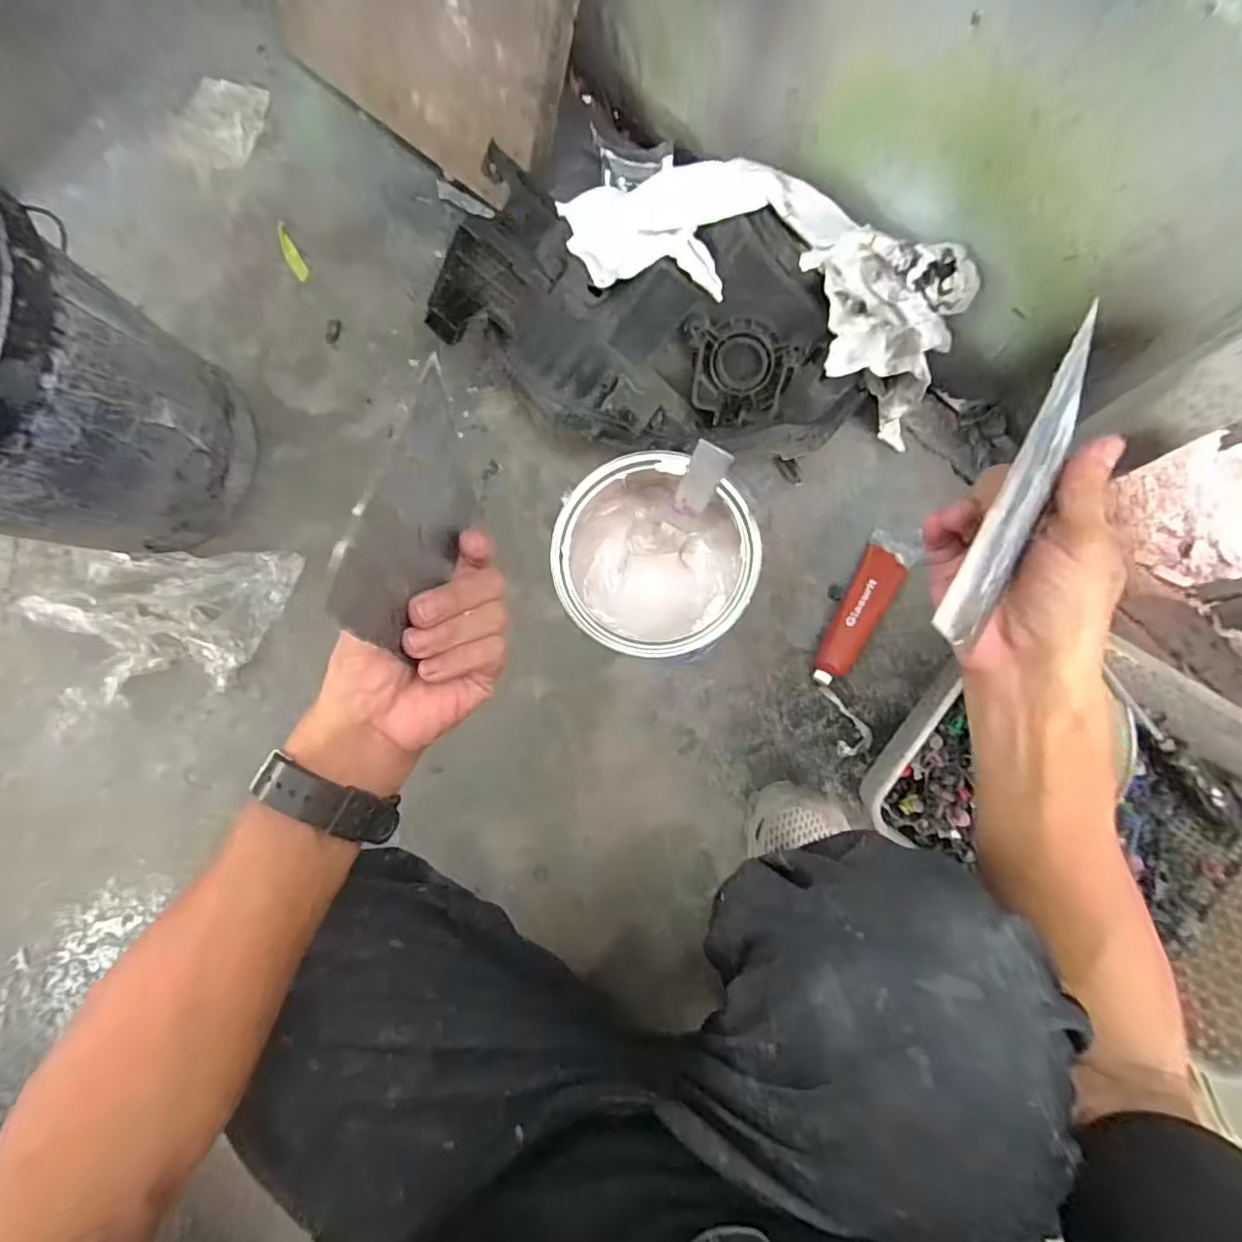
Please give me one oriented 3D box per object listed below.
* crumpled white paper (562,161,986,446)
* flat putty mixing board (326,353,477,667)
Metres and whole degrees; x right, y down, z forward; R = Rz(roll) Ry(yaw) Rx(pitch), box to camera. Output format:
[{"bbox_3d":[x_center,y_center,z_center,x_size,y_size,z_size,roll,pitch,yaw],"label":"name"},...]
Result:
[{"bbox_3d":[0.134,-0.325,0.574,0.389,0.133,0.136,25,85,8],"label":"crumpled white paper"},{"bbox_3d":[-0.102,-0.046,0.294,0.004,0.093,0.133,8,59,7],"label":"flat putty mixing board"}]

